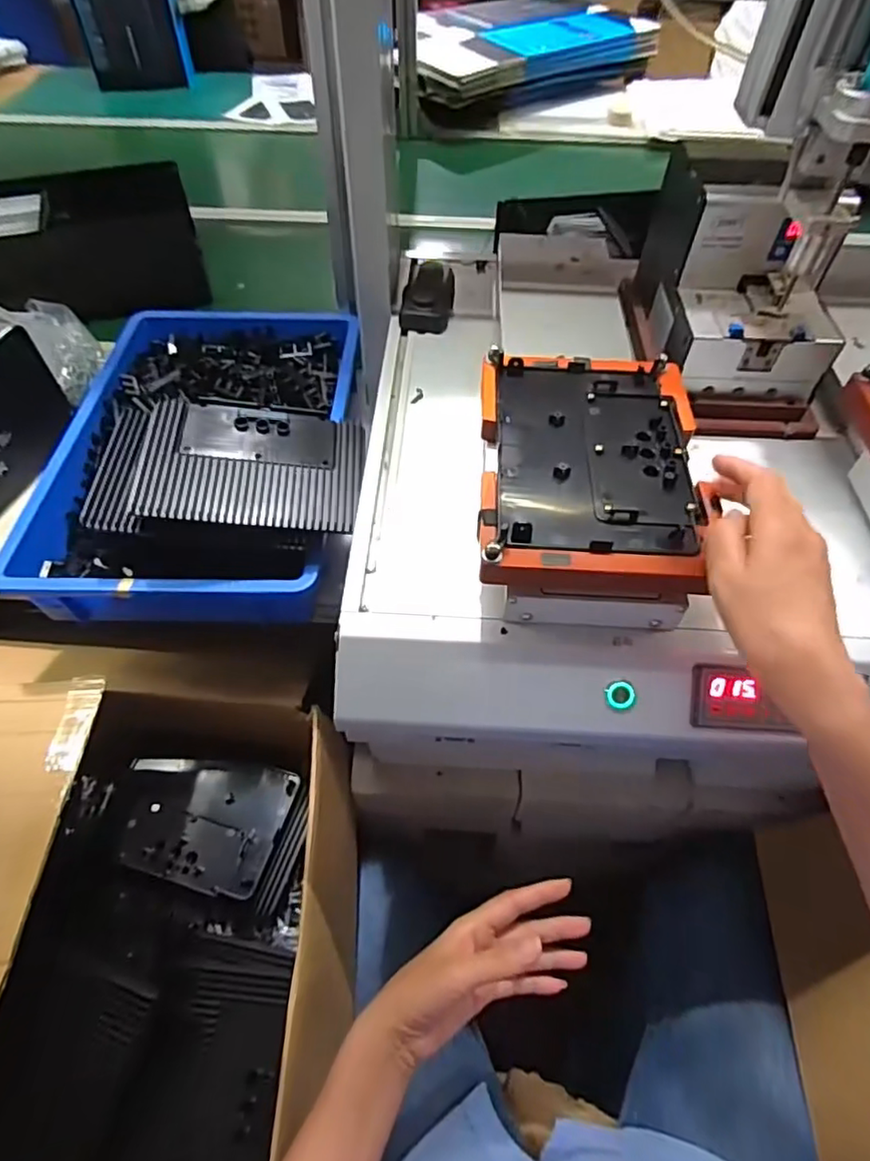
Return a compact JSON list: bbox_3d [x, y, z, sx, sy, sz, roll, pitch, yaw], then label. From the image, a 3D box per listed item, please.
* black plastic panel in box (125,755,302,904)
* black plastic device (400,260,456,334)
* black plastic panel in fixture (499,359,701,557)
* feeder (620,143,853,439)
[{"bbox_3d":[-0.255,0.251,0.650,0.181,0.019,0.129,13,55,8],"label":"black plastic panel in box"},{"bbox_3d":[-0.007,-0.305,0.650,0.054,0.030,0.084,3,54,1],"label":"black plastic device"},{"bbox_3d":[0.113,-0.094,0.435,0.131,0.009,0.186,4,54,2],"label":"black plastic panel in fixture"},{"bbox_3d":[0.267,-0.264,0.540,0.140,0.164,0.219,-2,54,-2],"label":"feeder"}]

